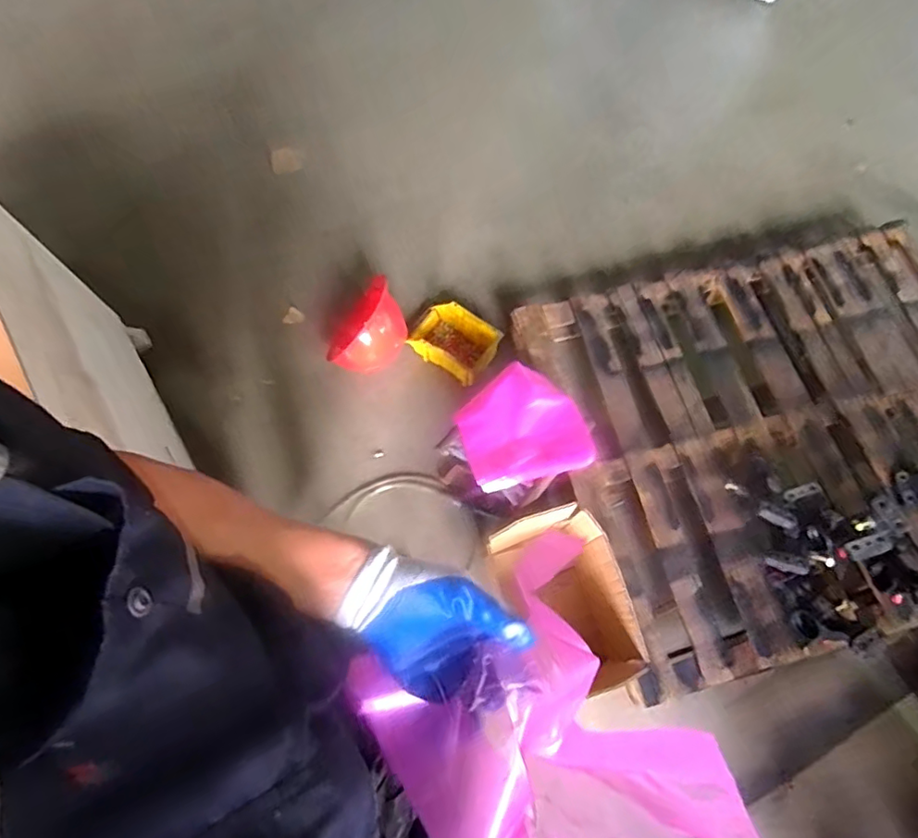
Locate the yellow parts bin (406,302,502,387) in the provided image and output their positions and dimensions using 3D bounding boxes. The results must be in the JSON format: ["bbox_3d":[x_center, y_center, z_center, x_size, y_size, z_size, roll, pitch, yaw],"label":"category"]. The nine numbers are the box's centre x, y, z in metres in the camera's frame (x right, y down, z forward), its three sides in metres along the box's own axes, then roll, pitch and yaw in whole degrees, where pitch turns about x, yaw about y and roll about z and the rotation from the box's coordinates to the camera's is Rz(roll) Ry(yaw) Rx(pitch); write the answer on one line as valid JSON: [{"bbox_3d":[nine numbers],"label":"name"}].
[{"bbox_3d":[-0.009,-0.211,1.599,0.237,0.122,0.169,36,73,14],"label":"yellow parts bin"}]

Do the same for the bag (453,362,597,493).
[{"bbox_3d":[0.135,0.009,1.254,0.269,0.044,0.276,-17,69,-6],"label":"bag"}]

